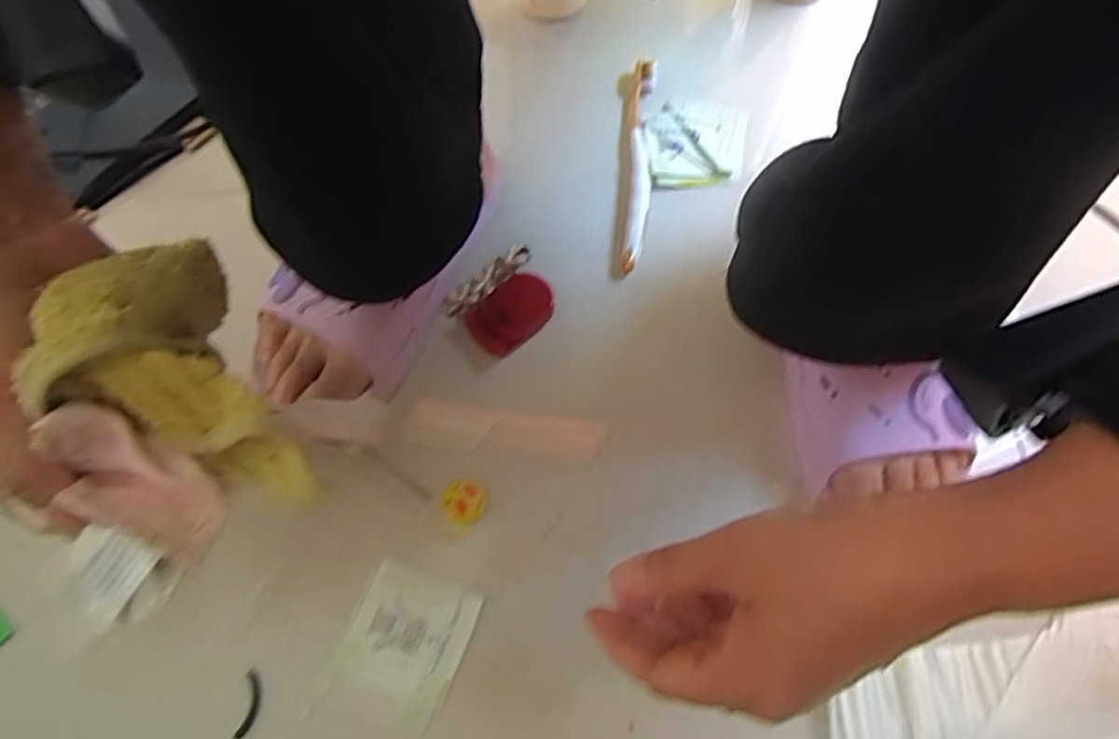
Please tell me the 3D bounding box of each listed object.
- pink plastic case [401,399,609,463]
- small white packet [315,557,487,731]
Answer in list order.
[{"bbox_3d":[-0.031,0.036,0.383,0.113,0.005,0.026,7,62,0],"label":"pink plastic case"},{"bbox_3d":[-0.081,0.142,0.335,0.059,0.004,0.072,20,67,8],"label":"small white packet"}]

